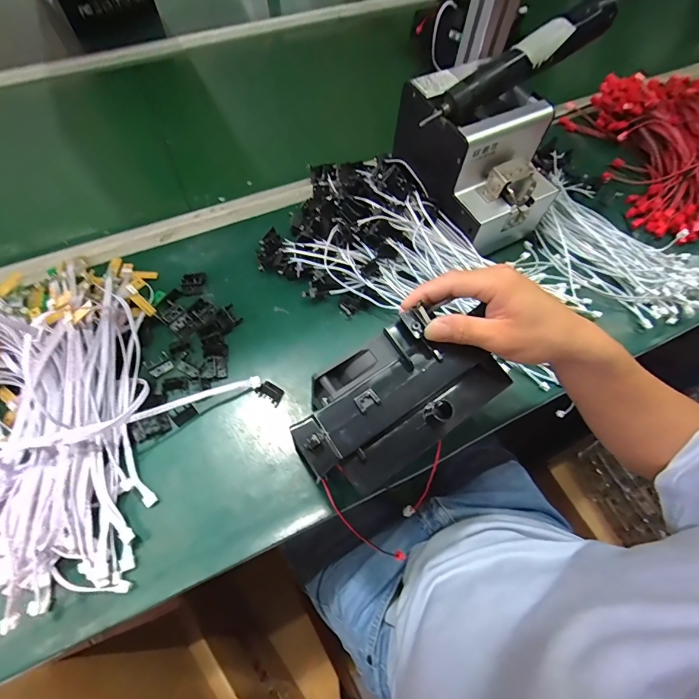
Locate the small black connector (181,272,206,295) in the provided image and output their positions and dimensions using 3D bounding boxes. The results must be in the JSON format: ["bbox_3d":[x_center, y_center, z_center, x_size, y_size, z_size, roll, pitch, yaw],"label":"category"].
[{"bbox_3d":[-0.194,-0.081,0.478,0.026,0.012,0.032,-2,63,-3],"label":"small black connector"}]

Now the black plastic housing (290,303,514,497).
[{"bbox_3d":[0.035,0.033,0.288,0.165,0.035,0.090,-31,68,-16],"label":"black plastic housing"}]

